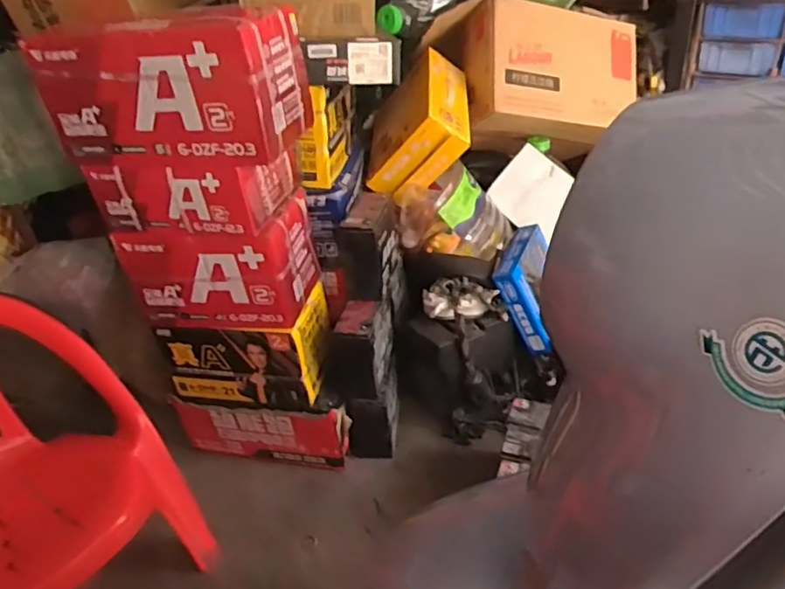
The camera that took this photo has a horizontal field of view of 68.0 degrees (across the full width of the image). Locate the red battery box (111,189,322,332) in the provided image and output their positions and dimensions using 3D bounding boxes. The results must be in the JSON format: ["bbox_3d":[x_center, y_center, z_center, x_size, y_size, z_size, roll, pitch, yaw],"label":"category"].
[{"bbox_3d":[-0.334,-0.074,1.167,0.321,0.202,0.203,2,34,14],"label":"red battery box"}]

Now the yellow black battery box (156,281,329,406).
[{"bbox_3d":[-0.304,0.103,1.267,0.353,0.205,0.175,2,34,14],"label":"yellow black battery box"}]

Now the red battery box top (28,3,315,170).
[{"bbox_3d":[-0.368,-0.354,0.982,0.405,0.205,0.188,2,34,14],"label":"red battery box top"}]

